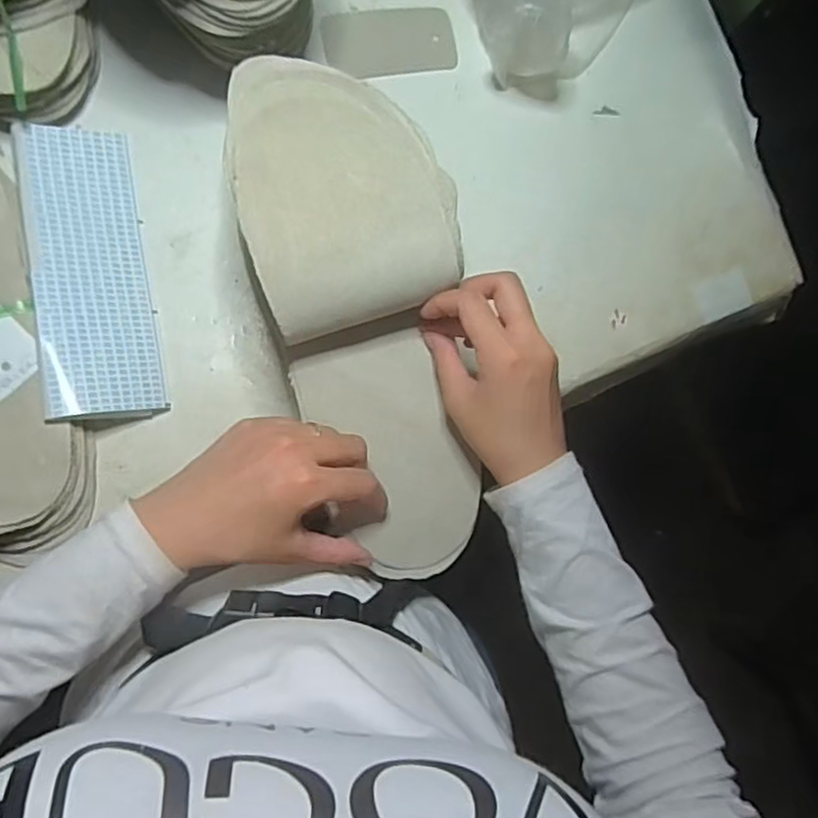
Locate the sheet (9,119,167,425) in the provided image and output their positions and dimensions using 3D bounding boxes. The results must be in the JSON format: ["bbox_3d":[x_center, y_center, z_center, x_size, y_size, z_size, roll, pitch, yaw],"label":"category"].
[{"bbox_3d":[-0.218,-0.095,0.453,0.076,0.008,0.201,-8,83,-38],"label":"sheet"}]

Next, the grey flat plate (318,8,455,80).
[{"bbox_3d":[-0.014,-0.287,0.518,0.101,0.004,0.052,-11,92,-8],"label":"grey flat plate"}]

